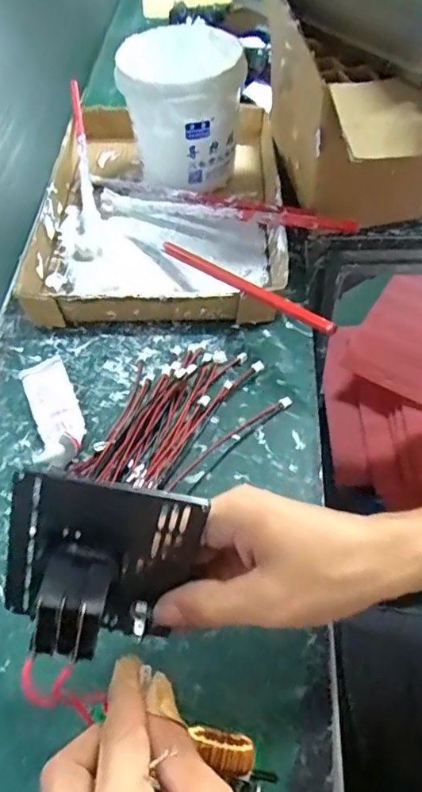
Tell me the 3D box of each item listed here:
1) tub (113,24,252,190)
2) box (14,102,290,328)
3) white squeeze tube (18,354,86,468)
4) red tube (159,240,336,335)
[{"bbox_3d":[-0.029,-0.310,0.563,0.123,0.108,0.156,-8,57,-2],"label":"tub"},{"bbox_3d":[-0.050,-0.199,0.537,0.239,0.032,0.309,0,57,3],"label":"box"},{"bbox_3d":[-0.124,0.010,0.407,0.038,0.026,0.108,-21,58,-10],"label":"white squeeze tube"},{"bbox_3d":[0.022,-0.094,0.433,0.008,0.012,0.206,-36,47,-19],"label":"red tube"}]

